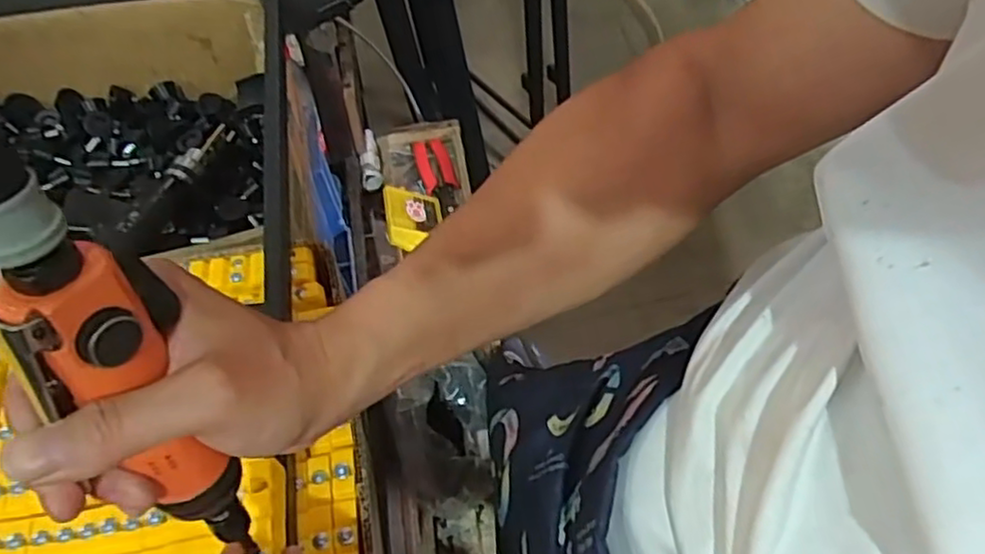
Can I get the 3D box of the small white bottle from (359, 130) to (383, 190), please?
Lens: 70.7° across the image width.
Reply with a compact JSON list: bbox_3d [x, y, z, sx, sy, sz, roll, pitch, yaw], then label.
[{"bbox_3d":[-0.180,-0.172,1.028,0.030,0.088,0.032,-2,17,-3],"label":"small white bottle"}]

